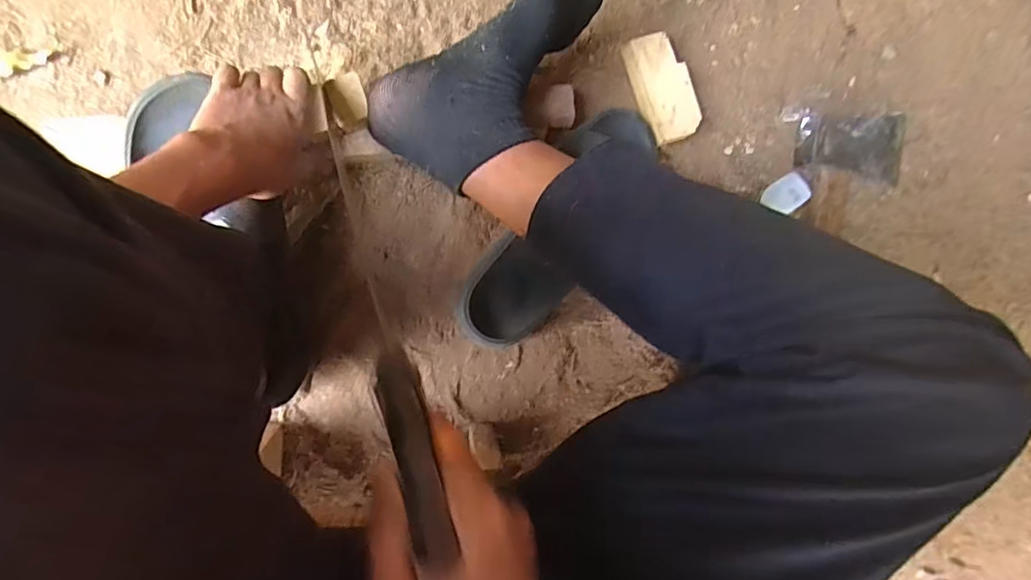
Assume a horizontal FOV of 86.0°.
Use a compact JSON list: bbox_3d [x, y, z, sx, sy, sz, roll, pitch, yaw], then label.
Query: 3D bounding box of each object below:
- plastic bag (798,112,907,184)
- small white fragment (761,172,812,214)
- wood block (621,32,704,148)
[{"bbox_3d":[0.360,-0.151,0.590,0.123,0.031,0.066,-2,95,-7],"label":"plastic bag"},{"bbox_3d":[0.294,-0.104,0.598,0.047,0.006,0.036,-41,81,9],"label":"small white fragment"},{"bbox_3d":[0.150,-0.205,0.565,0.056,0.033,0.106,-20,97,-5],"label":"wood block"}]

